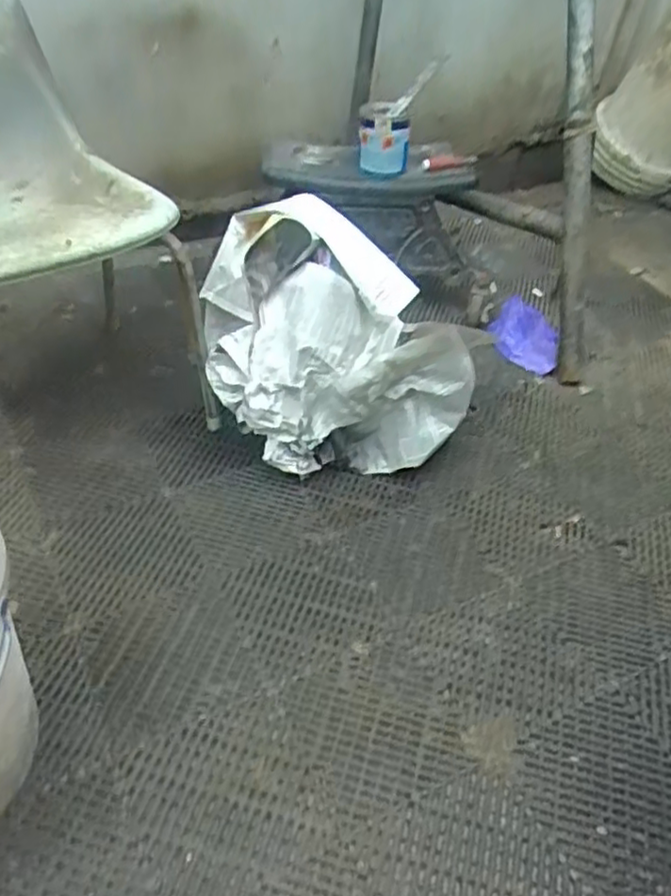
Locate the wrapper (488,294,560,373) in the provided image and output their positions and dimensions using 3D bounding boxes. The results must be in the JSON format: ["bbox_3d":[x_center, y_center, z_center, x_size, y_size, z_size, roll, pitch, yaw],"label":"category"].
[{"bbox_3d":[0.405,-0.232,1.527,0.151,0.102,0.171,11,41,9],"label":"wrapper"}]

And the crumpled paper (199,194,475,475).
[{"bbox_3d":[-0.010,-0.186,1.180,0.422,0.383,0.303,-4,37,-4],"label":"crumpled paper"}]

